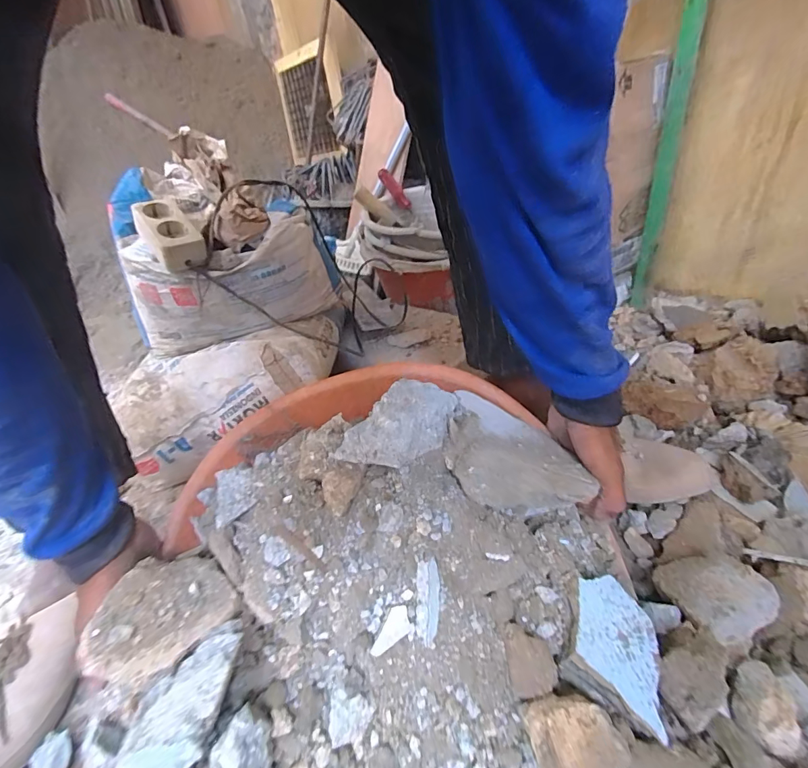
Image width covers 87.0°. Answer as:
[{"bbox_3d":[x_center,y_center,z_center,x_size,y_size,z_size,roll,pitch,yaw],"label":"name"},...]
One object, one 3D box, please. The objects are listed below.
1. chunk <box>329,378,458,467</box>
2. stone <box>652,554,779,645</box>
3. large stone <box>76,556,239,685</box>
[{"bbox_3d":[-0.004,0.038,0.384,0.063,0.040,0.122,22,42,38],"label":"chunk"},{"bbox_3d":[0.257,0.178,0.358,0.068,0.039,0.067,-5,32,3],"label":"stone"},{"bbox_3d":[-0.198,0.181,0.339,0.103,0.027,0.079,-31,39,-33],"label":"large stone"}]

